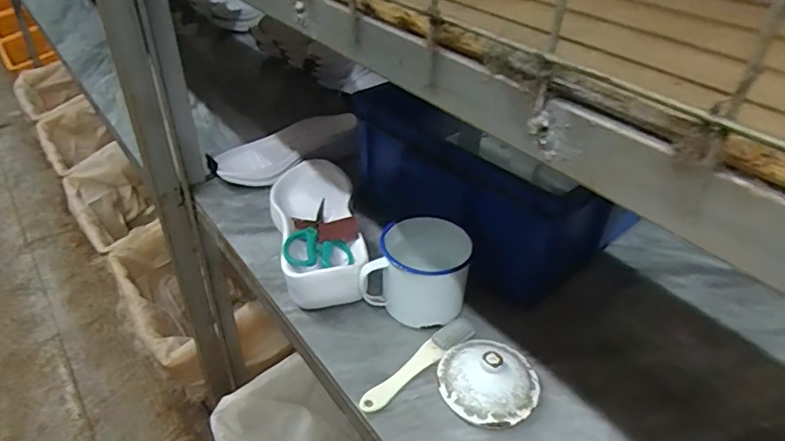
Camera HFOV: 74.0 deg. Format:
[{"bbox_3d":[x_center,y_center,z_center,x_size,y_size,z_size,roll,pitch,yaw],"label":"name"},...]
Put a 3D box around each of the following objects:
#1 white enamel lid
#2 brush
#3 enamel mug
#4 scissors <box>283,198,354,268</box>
[{"bbox_3d":[0.099,0.156,0.531,0.097,0.049,0.099,2,36,-1],"label":"white enamel lid"},{"bbox_3d":[0.031,0.151,0.558,0.160,0.012,0.027,-28,46,-35],"label":"brush"},{"bbox_3d":[0.031,0.061,0.612,0.113,0.092,0.092,12,37,13],"label":"enamel mug"},{"bbox_3d":[-0.099,0.019,0.655,0.079,0.023,0.143,-8,38,-15],"label":"scissors"}]

